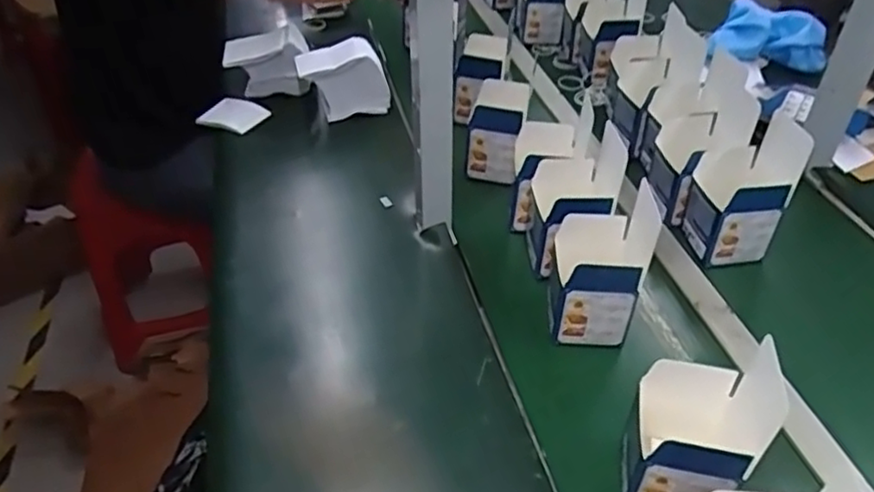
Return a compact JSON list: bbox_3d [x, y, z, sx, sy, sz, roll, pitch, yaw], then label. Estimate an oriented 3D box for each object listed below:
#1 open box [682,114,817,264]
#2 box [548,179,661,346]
[{"bbox_3d":[0.372,-0.065,0.810,0.088,0.173,0.083,-5,32,-8],"label":"open box"},{"bbox_3d":[0.179,0.030,0.735,0.094,0.154,0.092,2,32,3],"label":"box"}]

